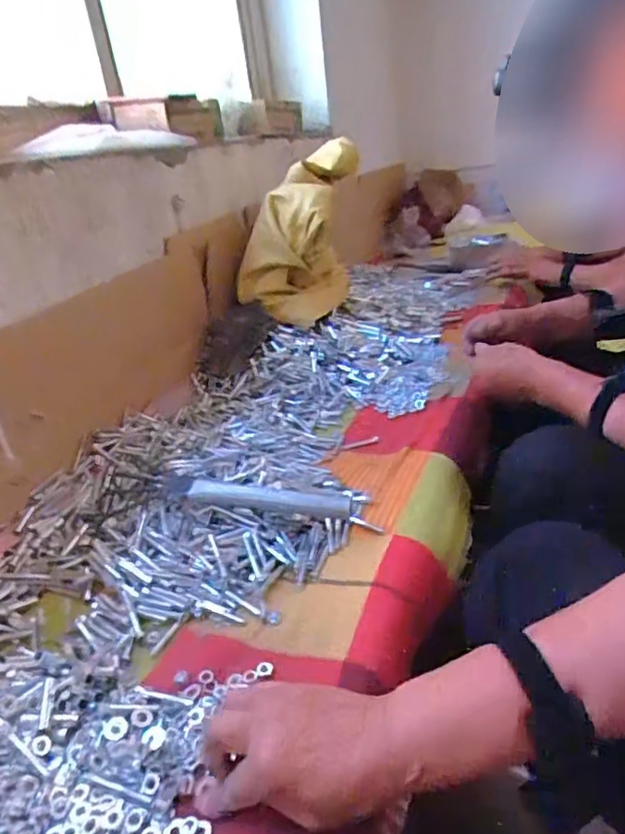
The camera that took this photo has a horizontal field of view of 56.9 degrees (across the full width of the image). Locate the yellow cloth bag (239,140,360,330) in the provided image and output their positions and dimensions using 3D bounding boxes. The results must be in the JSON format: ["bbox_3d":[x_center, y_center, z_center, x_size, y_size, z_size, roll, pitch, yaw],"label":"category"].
[{"bbox_3d":[-0.023,-0.342,1.138,0.235,0.320,0.250,-7,25,3],"label":"yellow cloth bag"}]

